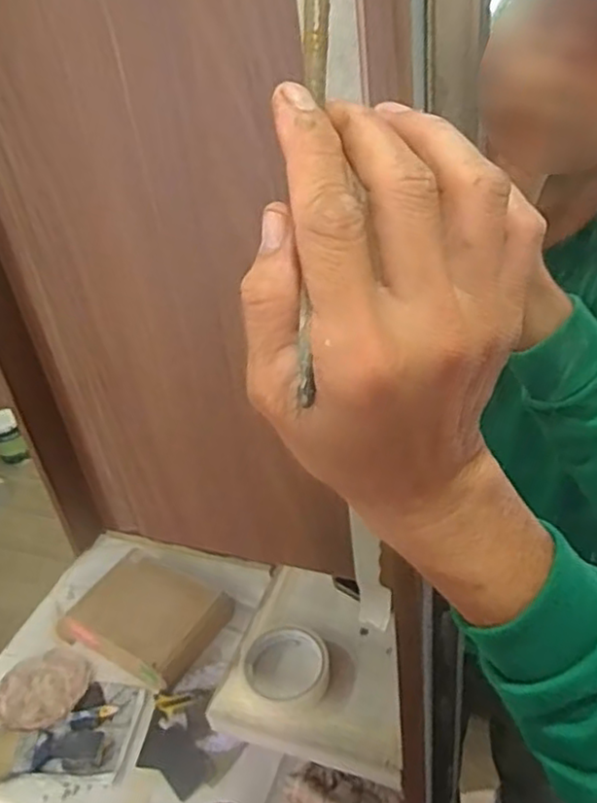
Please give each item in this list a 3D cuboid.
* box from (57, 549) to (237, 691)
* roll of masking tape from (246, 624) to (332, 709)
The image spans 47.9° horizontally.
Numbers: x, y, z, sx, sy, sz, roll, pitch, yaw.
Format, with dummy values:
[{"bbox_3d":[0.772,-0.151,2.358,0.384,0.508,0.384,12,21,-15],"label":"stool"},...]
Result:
[{"bbox_3d":[-0.319,0.434,1.384,0.325,0.069,0.219,17,41,31],"label":"box"},{"bbox_3d":[-0.009,0.269,0.694,0.081,0.021,0.096,-31,41,-30],"label":"roll of masking tape"}]

